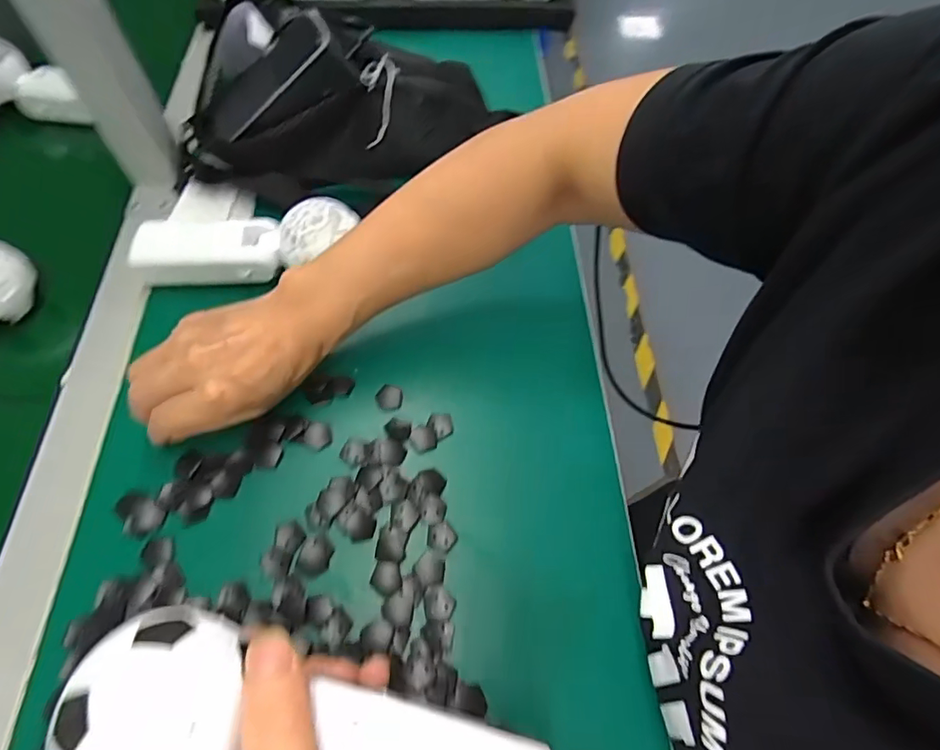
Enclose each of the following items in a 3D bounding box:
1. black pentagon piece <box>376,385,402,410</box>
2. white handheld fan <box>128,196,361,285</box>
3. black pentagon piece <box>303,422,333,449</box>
[{"bbox_3d":[-0.058,0.015,0.375,0.019,0.004,0.018,2,62,1],"label":"black pentagon piece"},{"bbox_3d":[-0.169,-0.098,0.402,0.168,0.046,0.055,-8,63,6],"label":"white handheld fan"},{"bbox_3d":[-0.104,0.041,0.358,0.017,0.004,0.020,-34,67,-17],"label":"black pentagon piece"}]

